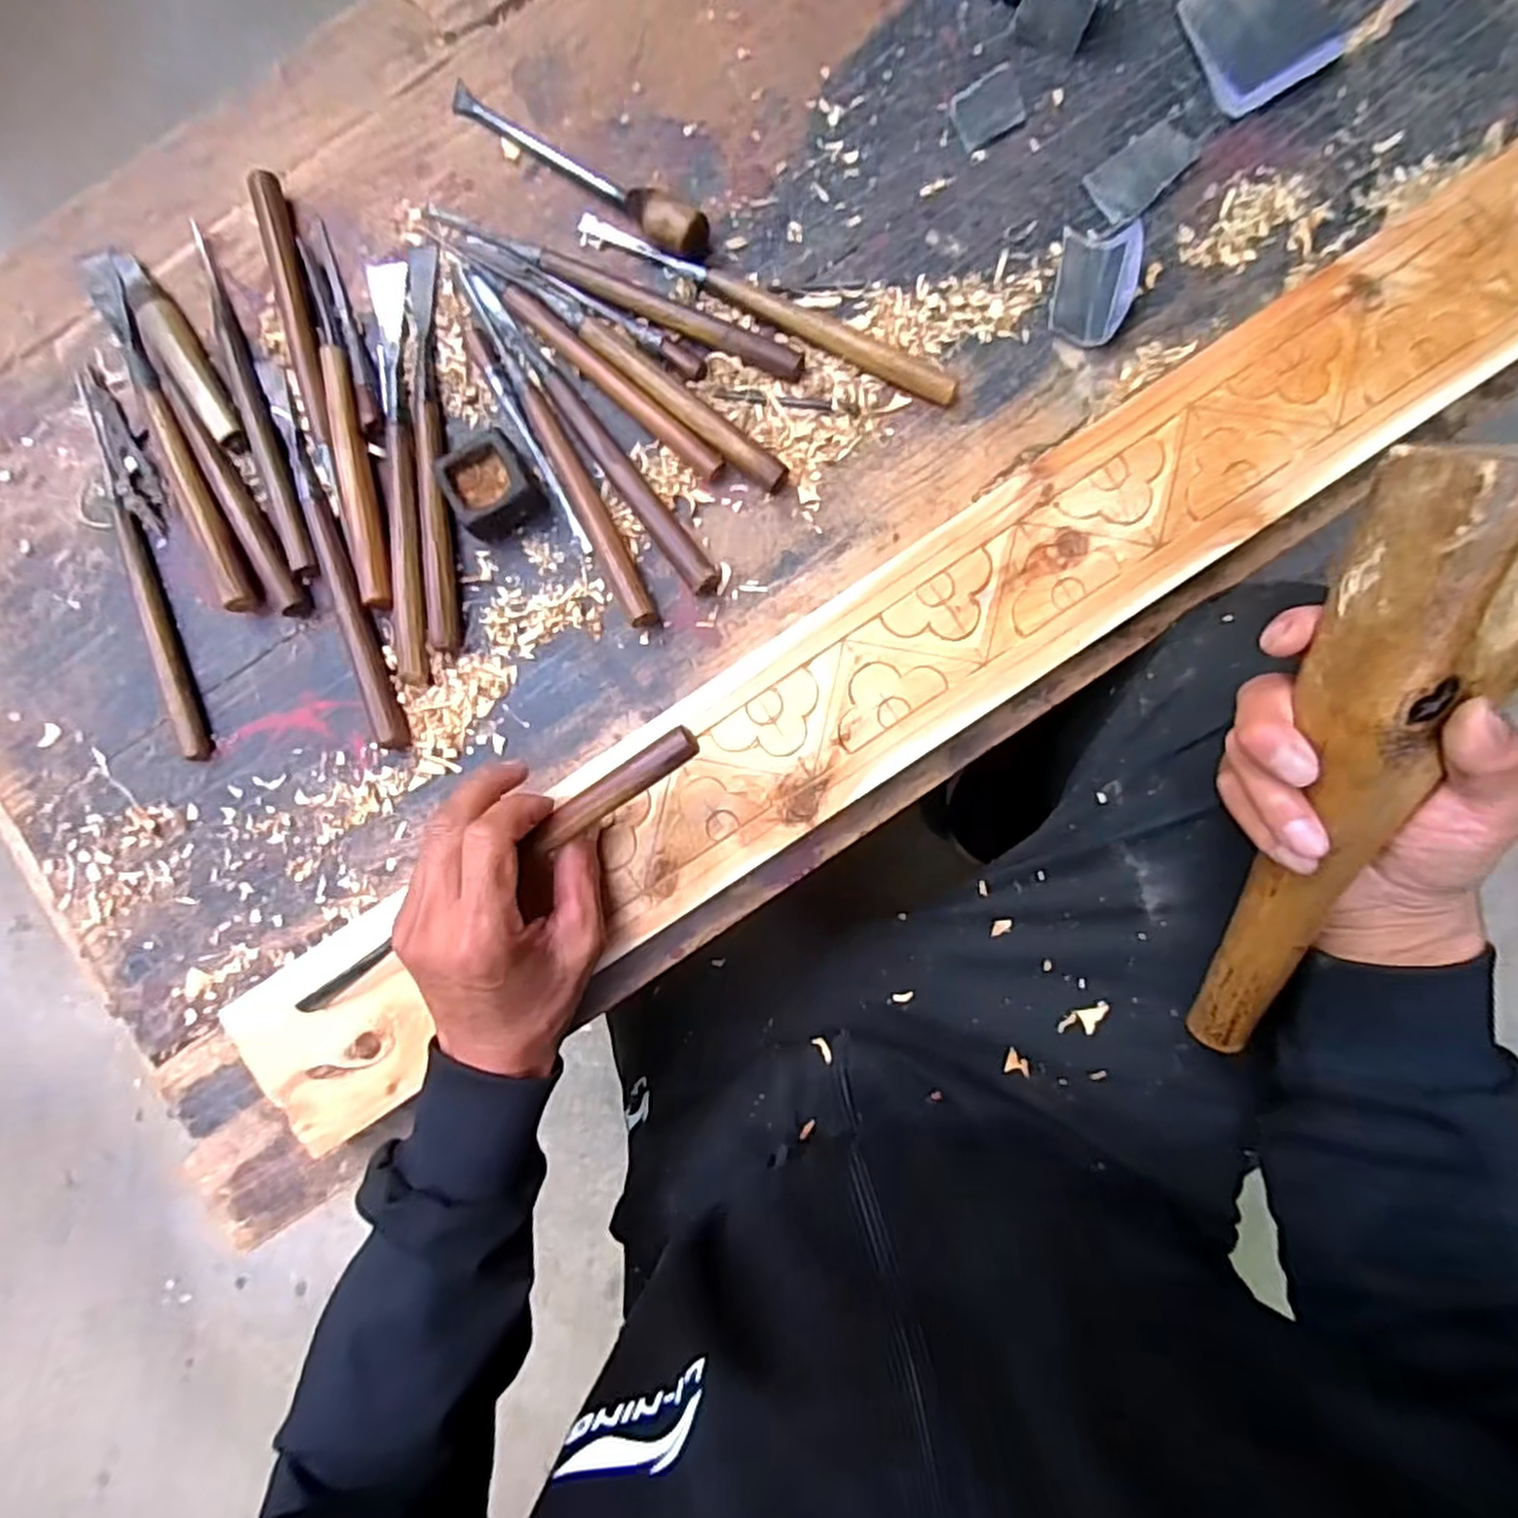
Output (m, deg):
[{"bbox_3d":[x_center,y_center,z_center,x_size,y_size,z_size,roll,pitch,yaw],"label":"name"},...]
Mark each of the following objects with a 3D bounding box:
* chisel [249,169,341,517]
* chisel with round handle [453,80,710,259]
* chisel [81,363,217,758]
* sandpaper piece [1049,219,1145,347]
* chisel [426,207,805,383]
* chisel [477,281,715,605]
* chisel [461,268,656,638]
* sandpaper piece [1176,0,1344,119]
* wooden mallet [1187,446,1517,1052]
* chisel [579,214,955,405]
[{"bbox_3d":[-0.279,-0.255,0.451,0.021,0.015,0.207,-14,86,2],"label":"chisel"},{"bbox_3d":[-0.113,-0.355,0.444,0.188,0.027,0.027,35,89,4],"label":"chisel with round handle"},{"bbox_3d":[-0.382,-0.117,0.460,0.017,0.010,0.245,-19,86,1],"label":"chisel"},{"bbox_3d":[0.194,-0.276,0.428,0.042,0.018,0.066,12,88,3],"label":"sandpaper piece"},{"bbox_3d":[-0.088,-0.283,0.446,0.250,0.012,0.018,25,88,4],"label":"chisel"},{"bbox_3d":[-0.099,-0.194,0.440,0.018,0.017,0.237,-37,86,0],"label":"chisel"},{"bbox_3d":[-0.121,-0.186,0.441,0.018,0.019,0.245,-28,86,1],"label":"chisel"},{"bbox_3d":[0.295,-0.427,0.436,0.076,0.009,0.078,-24,86,1],"label":"sandpaper piece"},{"bbox_3d":[0.239,0.020,0.298,0.059,0.038,0.268,1,122,3],"label":"wooden mallet"},{"bbox_3d":[0.002,-0.268,0.439,0.247,0.015,0.020,27,88,4],"label":"chisel"}]

